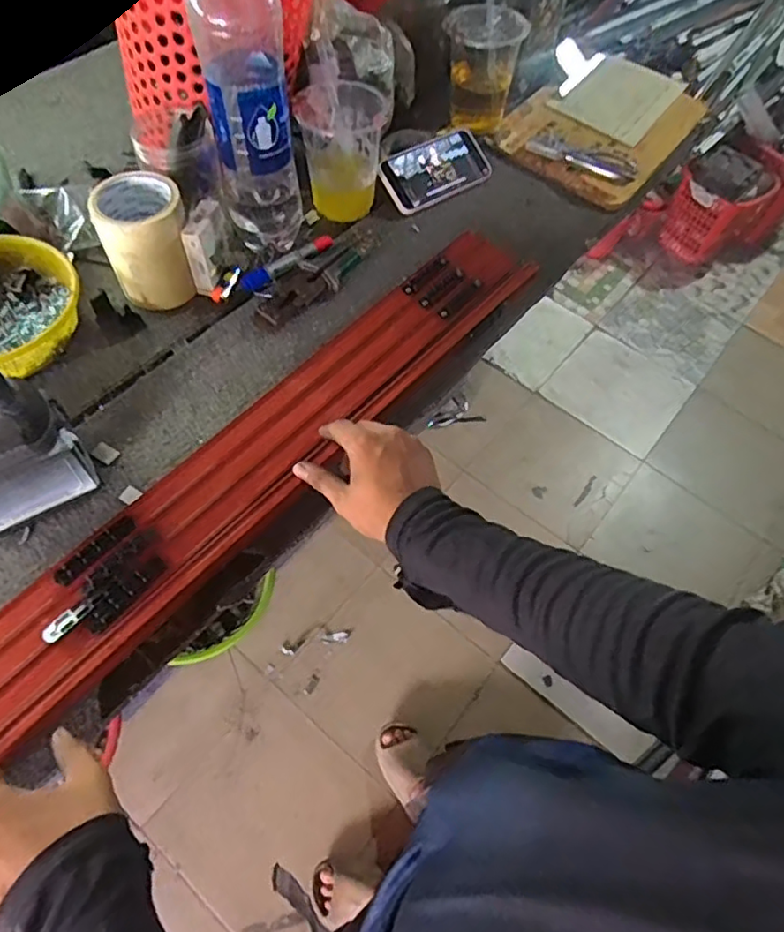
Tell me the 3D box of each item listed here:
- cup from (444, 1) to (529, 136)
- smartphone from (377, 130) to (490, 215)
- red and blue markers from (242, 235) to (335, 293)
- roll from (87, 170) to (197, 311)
[{"bbox_3d":[0.133,-0.576,0.871,0.099,0.143,0.092,2,60,-3],"label":"cup"},{"bbox_3d":[0.062,-0.416,0.844,0.164,0.010,0.086,-33,96,-19],"label":"smartphone"},{"bbox_3d":[-0.131,-0.254,0.751,0.129,0.012,0.026,-37,69,-22],"label":"red and blue markers"},{"bbox_3d":[-0.276,-0.252,0.688,0.091,0.119,0.090,2,60,-3],"label":"roll"}]

